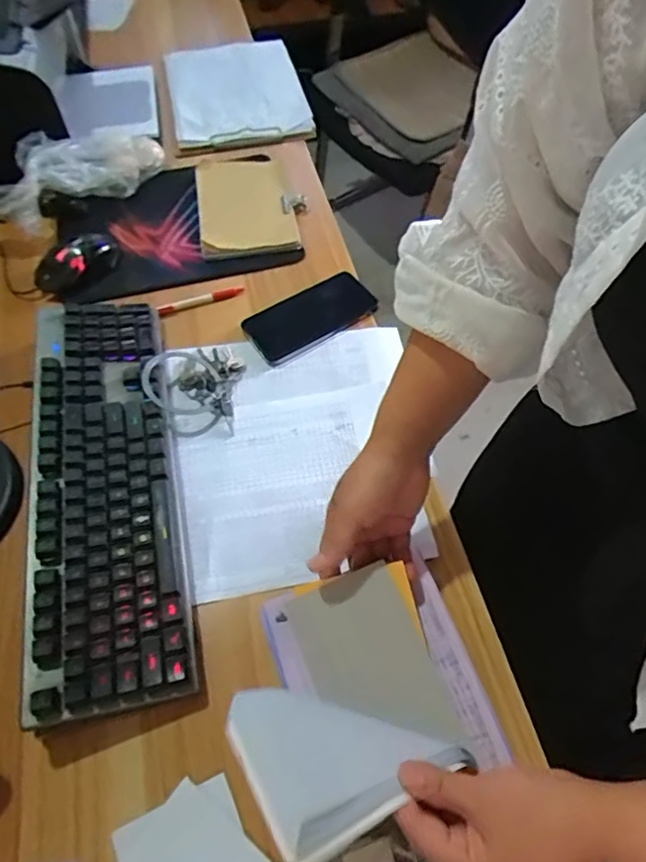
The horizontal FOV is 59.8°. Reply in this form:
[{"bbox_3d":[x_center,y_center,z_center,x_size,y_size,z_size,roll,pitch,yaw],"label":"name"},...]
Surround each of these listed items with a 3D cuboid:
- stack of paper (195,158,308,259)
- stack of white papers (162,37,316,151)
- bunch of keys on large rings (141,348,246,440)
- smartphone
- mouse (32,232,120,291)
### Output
[{"bbox_3d":[-0.102,-0.323,0.788,0.141,0.025,0.200,-8,58,-5],"label":"stack of paper"},{"bbox_3d":[-0.149,-0.578,0.947,0.214,0.019,0.309,-12,57,-5],"label":"stack of white papers"},{"bbox_3d":[-0.143,-0.055,0.623,0.097,0.039,0.122,5,58,3],"label":"bunch of keys on large rings"},{"bbox_3d":[-0.015,-0.139,0.686,0.157,0.014,0.077,-30,63,-17],"label":"smartphone"},{"bbox_3d":[-0.317,-0.217,0.724,0.111,0.037,0.059,-30,63,-17],"label":"mouse"}]

